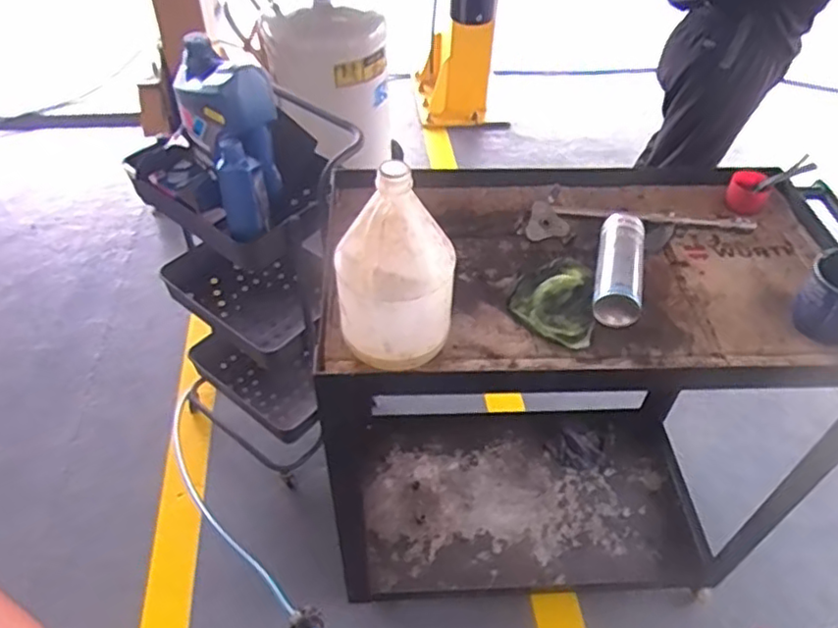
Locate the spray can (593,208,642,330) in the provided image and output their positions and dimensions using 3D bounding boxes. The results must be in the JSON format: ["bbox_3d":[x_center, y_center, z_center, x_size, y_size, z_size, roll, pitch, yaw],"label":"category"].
[{"bbox_3d":[0.303,-0.075,0.968,0.067,0.050,0.214,12,48,9],"label":"spray can"}]

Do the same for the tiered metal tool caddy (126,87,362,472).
[{"bbox_3d":[-0.364,-0.041,1.487,0.416,0.847,0.393,27,52,21],"label":"tiered metal tool caddy"}]

